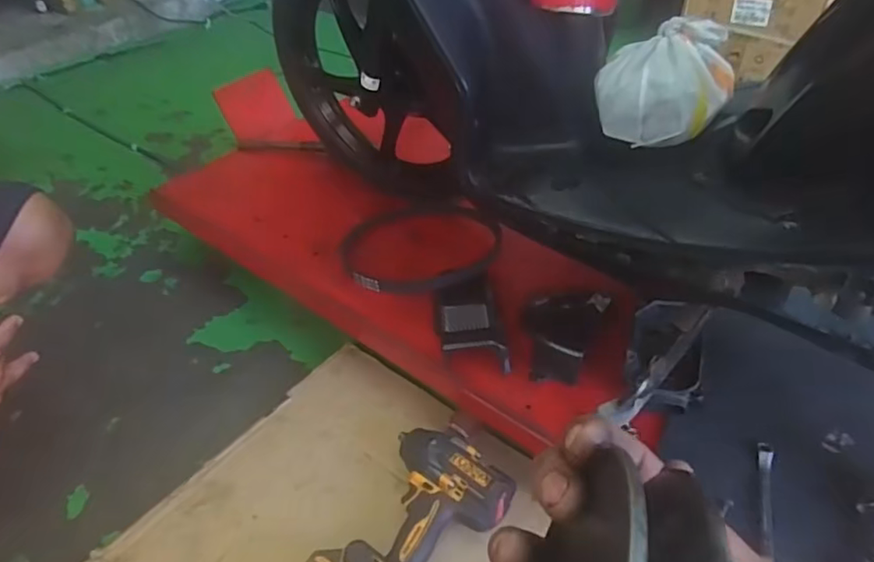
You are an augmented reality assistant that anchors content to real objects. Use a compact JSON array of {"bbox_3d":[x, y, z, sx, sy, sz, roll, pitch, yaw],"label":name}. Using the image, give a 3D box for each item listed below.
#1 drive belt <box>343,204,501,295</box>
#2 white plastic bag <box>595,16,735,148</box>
[{"bbox_3d":[-0.024,-0.059,0.983,0.255,0.022,0.236,-7,39,5],"label":"drive belt"},{"bbox_3d":[0.267,-0.231,0.712,0.143,0.099,0.147,18,44,19],"label":"white plastic bag"}]

